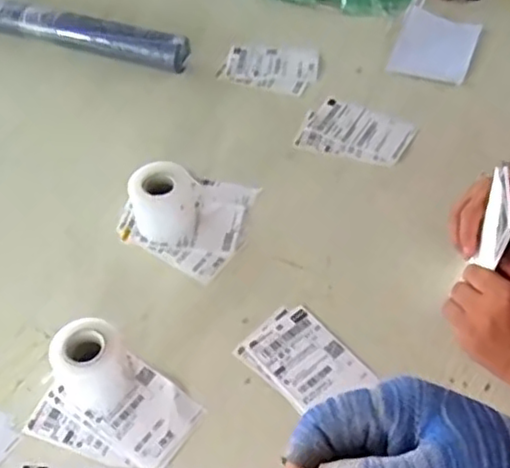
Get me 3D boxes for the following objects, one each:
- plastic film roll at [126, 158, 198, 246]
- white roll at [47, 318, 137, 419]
[{"bbox_3d":[-0.104,-0.039,0.771,0.075,0.076,0.079,-4,52,-3],"label":"plastic film roll"},{"bbox_3d":[-0.152,0.121,0.628,0.061,0.072,0.061,-2,49,3],"label":"white roll"}]

